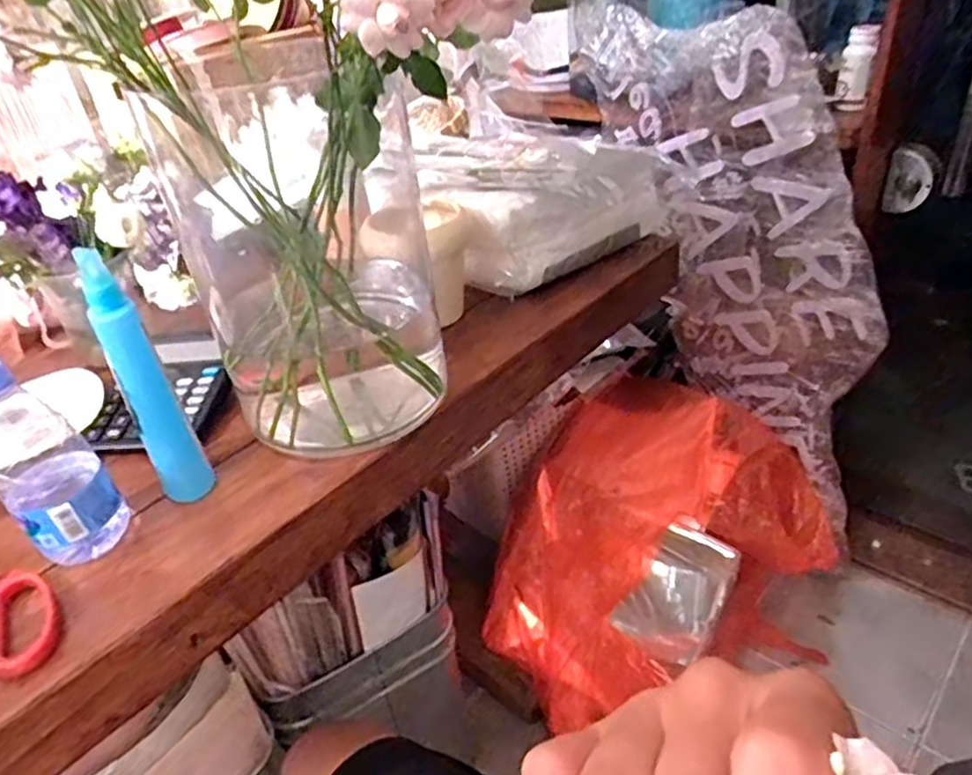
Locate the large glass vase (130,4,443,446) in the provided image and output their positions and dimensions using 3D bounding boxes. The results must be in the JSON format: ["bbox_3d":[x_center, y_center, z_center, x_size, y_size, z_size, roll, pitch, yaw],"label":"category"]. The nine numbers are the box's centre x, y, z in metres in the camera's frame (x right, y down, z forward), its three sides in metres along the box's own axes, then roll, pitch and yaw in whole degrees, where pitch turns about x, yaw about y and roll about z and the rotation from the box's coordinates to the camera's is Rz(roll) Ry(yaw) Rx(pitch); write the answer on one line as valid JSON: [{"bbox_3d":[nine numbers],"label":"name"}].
[{"bbox_3d":[-0.140,-0.107,0.608,0.187,0.294,0.203,-9,35,-3],"label":"large glass vase"}]

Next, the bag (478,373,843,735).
[{"bbox_3d":[0.287,0.279,1.211,0.470,0.353,0.579,24,45,37],"label":"bag"}]

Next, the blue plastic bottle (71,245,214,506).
[{"bbox_3d":[-0.251,-0.002,0.518,0.036,0.198,0.032,-24,38,-23],"label":"blue plastic bottle"}]

